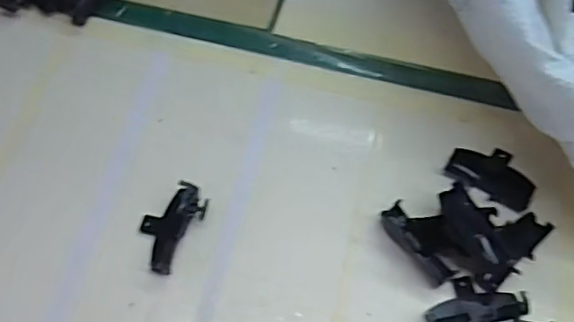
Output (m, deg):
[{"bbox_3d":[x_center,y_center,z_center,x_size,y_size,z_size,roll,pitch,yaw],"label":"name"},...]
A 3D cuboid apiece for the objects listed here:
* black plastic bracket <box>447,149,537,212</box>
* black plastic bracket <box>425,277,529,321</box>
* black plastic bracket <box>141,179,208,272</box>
[{"bbox_3d":[0.096,0.005,0.270,0.040,0.014,0.018,34,68,17],"label":"black plastic bracket"},{"bbox_3d":[0.080,0.059,0.249,0.041,0.010,0.020,-8,63,-3],"label":"black plastic bracket"},{"bbox_3d":[-0.054,0.028,0.265,0.024,0.010,0.041,24,66,13],"label":"black plastic bracket"}]

